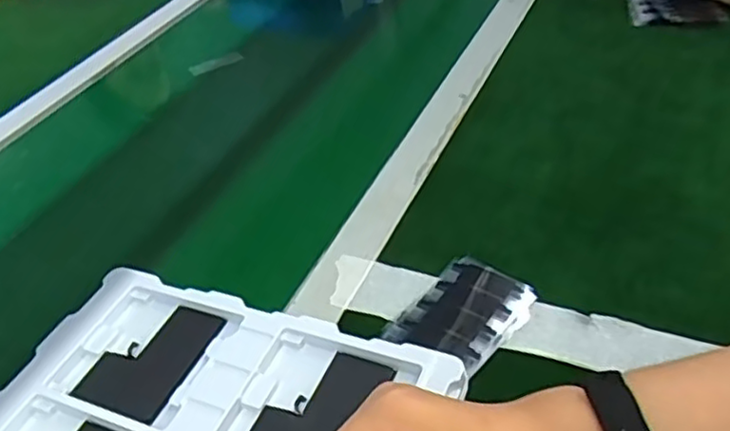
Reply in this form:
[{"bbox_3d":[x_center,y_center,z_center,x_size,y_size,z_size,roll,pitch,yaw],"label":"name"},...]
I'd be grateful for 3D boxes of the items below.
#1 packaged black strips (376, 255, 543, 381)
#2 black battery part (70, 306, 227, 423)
[{"bbox_3d":[0.069,0.067,0.470,0.070,0.005,0.096,27,48,32],"label":"packaged black strips"},{"bbox_3d":[-0.144,0.095,0.458,0.065,0.007,0.090,12,44,21],"label":"black battery part"}]

